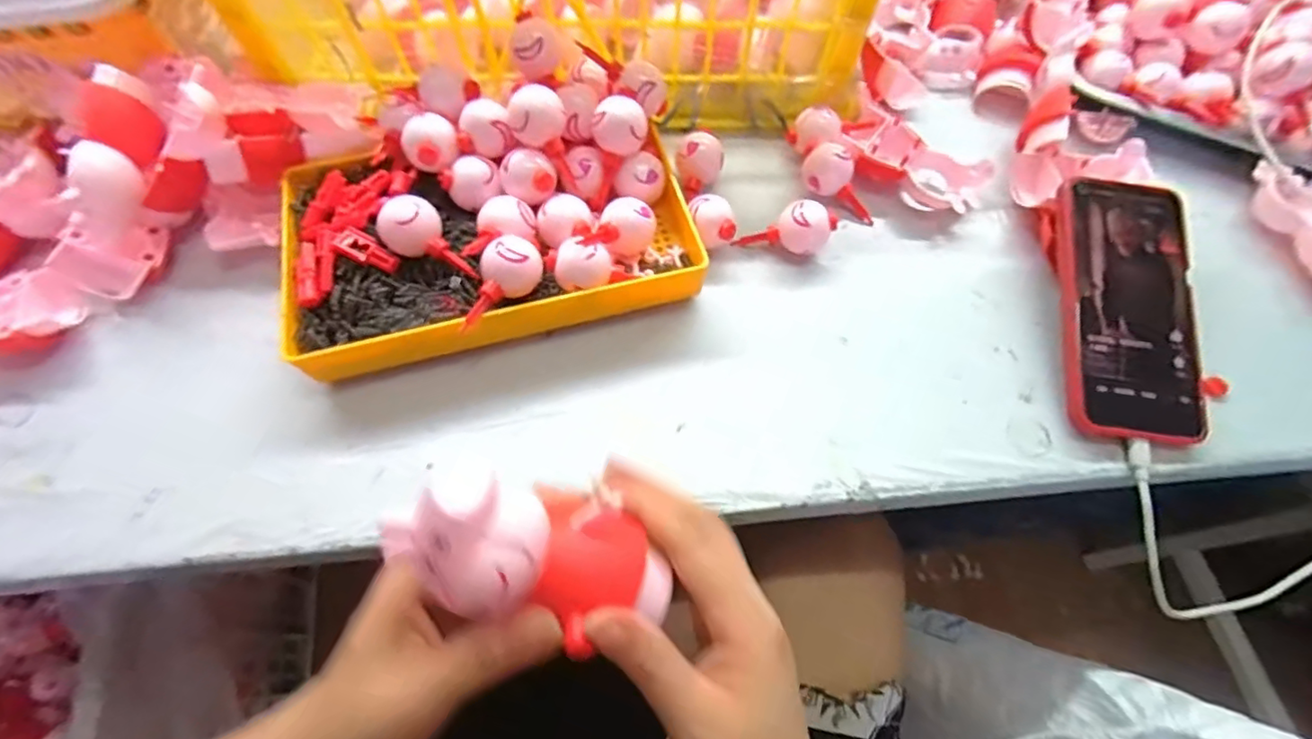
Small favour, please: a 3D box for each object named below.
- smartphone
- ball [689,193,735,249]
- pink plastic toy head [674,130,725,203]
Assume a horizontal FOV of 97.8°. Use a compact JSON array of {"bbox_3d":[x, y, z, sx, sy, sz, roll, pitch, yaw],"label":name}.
[{"bbox_3d":[0.287,-0.040,0.347,0.079,0.009,0.163,8,76,3],"label":"smartphone"},{"bbox_3d":[0.037,-0.095,0.381,0.026,0.031,0.030,-20,66,-10],"label":"ball"},{"bbox_3d":[0.030,-0.145,0.406,0.036,0.031,0.026,-35,69,-16],"label":"pink plastic toy head"}]

